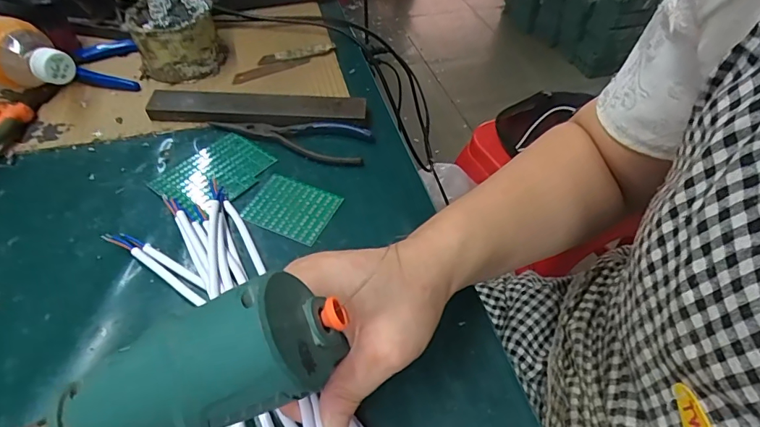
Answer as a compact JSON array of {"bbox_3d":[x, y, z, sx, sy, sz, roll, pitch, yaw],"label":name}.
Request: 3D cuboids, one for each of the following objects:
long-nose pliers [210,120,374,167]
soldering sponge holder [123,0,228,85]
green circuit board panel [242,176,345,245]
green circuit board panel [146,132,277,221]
[{"bbox_3d":[-0.085,-0.070,0.413,0.149,0.010,0.046,6,50,5],"label":"long-nose pliers"},{"bbox_3d":[-0.214,-0.190,0.467,0.088,0.071,0.082,-18,52,-14],"label":"soldering sponge holder"},{"bbox_3d":[-0.074,-0.006,0.370,0.071,0.004,0.053,20,53,16],"label":"green circuit board panel"},{"bbox_3d":[-0.146,-0.037,0.391,0.069,0.004,0.089,32,57,24],"label":"green circuit board panel"}]

